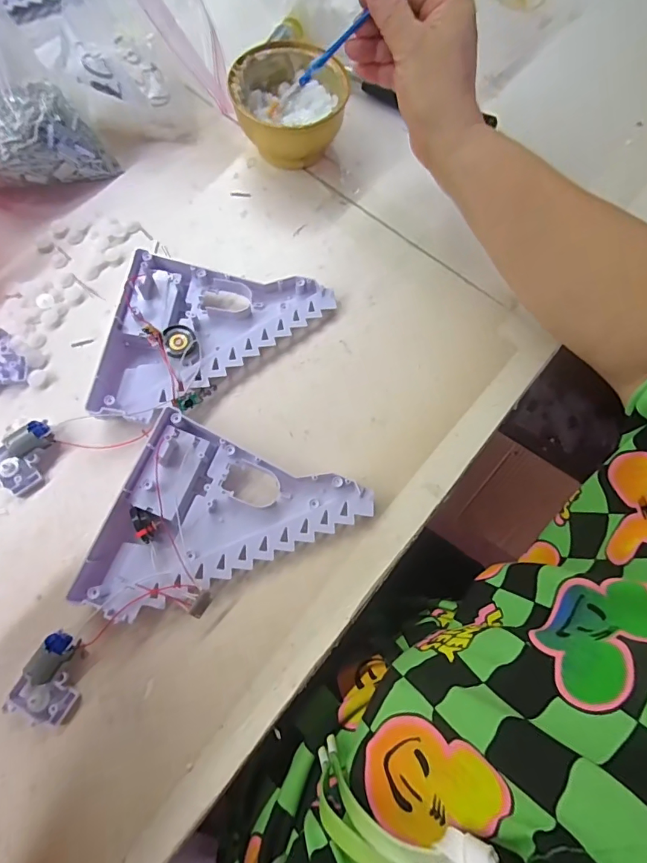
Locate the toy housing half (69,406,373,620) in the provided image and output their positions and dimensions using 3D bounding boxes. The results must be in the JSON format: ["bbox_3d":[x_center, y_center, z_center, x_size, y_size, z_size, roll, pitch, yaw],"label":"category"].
[{"bbox_3d":[-0.061,0.073,0.298,0.153,0.027,0.128,20,73,4],"label":"toy housing half"}]

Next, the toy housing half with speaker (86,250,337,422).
[{"bbox_3d":[-0.099,-0.091,0.347,0.188,0.030,0.110,-35,77,-11],"label":"toy housing half with speaker"}]

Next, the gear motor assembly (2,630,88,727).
[{"bbox_3d":[-0.168,0.154,0.275,0.036,0.016,0.049,21,73,5],"label":"gear motor assembly"}]

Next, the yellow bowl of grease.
[{"bbox_3d":[-0.032,-0.291,0.396,0.094,0.056,0.083,-12,74,-5],"label":"yellow bowl of grease"}]

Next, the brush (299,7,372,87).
[{"bbox_3d":[0.028,-0.284,0.304,0.122,0.006,0.006,-18,68,39],"label":"brush"}]

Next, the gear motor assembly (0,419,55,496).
[{"bbox_3d":[-0.212,0.019,0.315,0.049,0.020,0.035,-40,78,-12],"label":"gear motor assembly"}]

